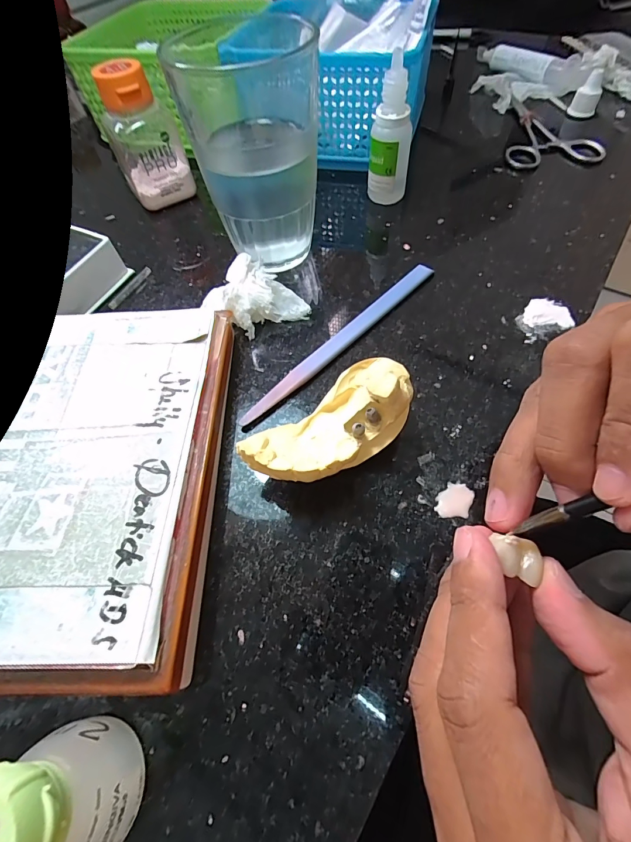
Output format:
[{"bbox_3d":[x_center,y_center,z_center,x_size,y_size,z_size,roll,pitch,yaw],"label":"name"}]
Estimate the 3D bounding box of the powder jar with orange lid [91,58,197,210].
[{"bbox_3d":[-0.111,-0.181,0.240,0.040,0.072,0.031,-25,61,-11],"label":"powder jar with orange lid"}]

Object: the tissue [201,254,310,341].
[{"bbox_3d":[-0.035,-0.069,0.196,0.048,0.022,0.043,-25,61,-11],"label":"tissue"}]

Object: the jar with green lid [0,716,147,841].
[{"bbox_3d":[-0.063,0.091,0.088,0.027,0.044,0.026,-2,59,3],"label":"jar with green lid"}]

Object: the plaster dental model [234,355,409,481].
[{"bbox_3d":[0.008,0.004,0.142,0.068,0.035,0.032,-34,63,-16],"label":"plaster dental model"}]

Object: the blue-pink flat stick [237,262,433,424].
[{"bbox_3d":[0.016,-0.042,0.186,0.009,0.006,0.134,38,69,23],"label":"blue-pink flat stick"}]

